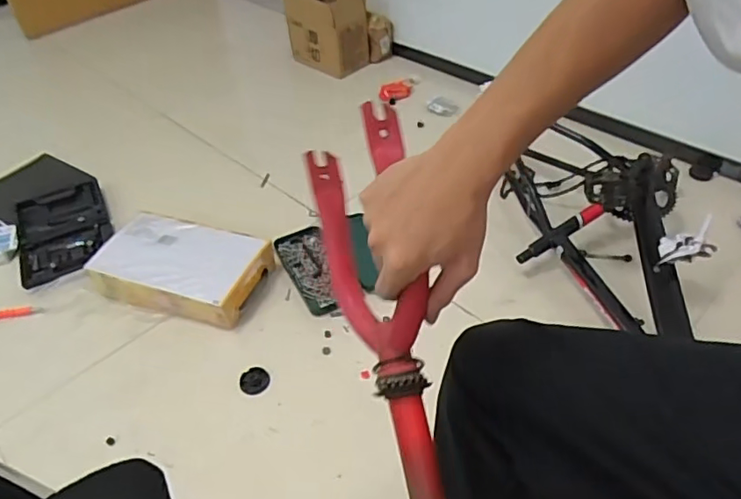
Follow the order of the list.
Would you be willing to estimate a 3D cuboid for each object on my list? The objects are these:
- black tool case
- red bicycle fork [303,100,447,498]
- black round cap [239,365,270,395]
[{"bbox_3d":[-0.747,-0.045,1.347,0.212,0.034,0.343,-24,46,-20],"label":"black tool case"},{"bbox_3d":[0.024,0.065,0.453,0.079,0.100,0.376,-12,76,-7],"label":"red bicycle fork"},{"bbox_3d":[-0.218,0.248,1.044,0.054,0.009,0.056,-2,43,2],"label":"black round cap"}]

